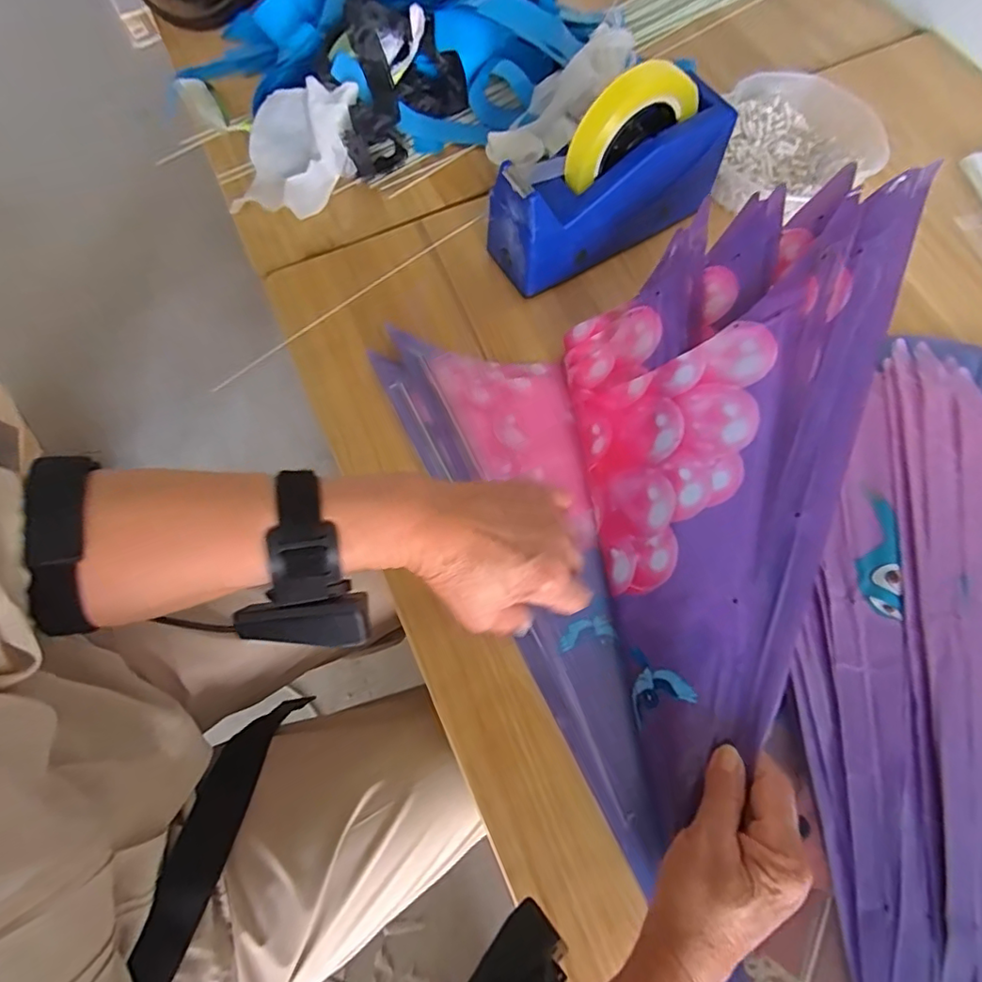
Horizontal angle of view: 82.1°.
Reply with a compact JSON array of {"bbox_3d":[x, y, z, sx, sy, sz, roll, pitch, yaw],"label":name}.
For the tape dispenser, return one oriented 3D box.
[{"bbox_3d":[0.101,-0.256,0.463,0.203,0.135,0.057,-25,71,-10],"label":"tape dispenser"}]

